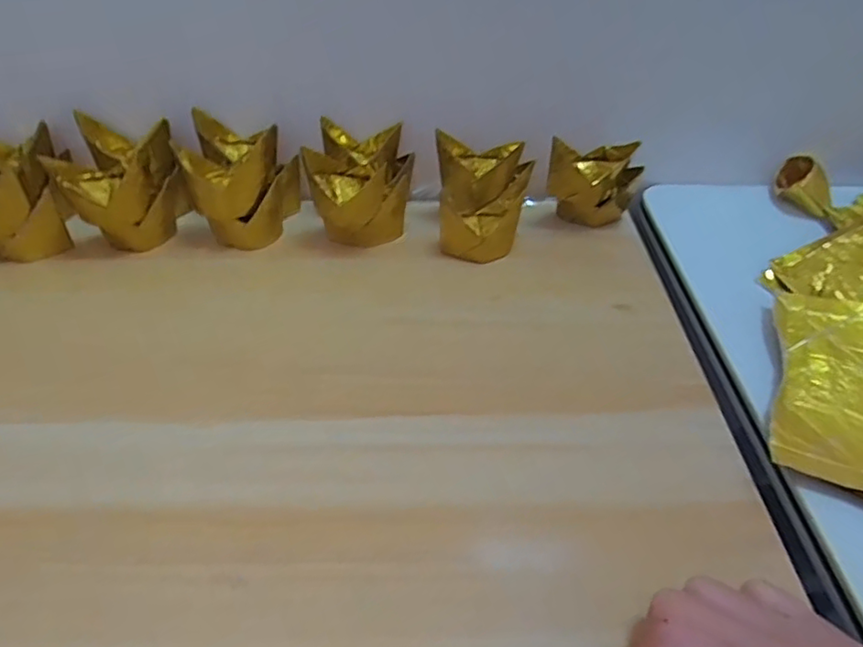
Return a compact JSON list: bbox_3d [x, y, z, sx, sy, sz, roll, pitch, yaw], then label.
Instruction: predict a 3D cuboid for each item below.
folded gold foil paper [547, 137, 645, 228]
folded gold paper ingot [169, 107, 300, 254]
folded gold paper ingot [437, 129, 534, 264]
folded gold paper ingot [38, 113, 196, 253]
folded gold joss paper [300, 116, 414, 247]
[{"bbox_3d":[0.114,-0.099,0.433,0.060,0.064,0.043,13,45,10],"label":"folded gold foil paper"},{"bbox_3d":[-0.131,-0.095,0.420,0.063,0.069,0.066,10,45,7],"label":"folded gold paper ingot"},{"bbox_3d":[0.034,-0.085,0.418,0.063,0.060,0.068,6,45,3],"label":"folded gold paper ingot"},{"bbox_3d":[-0.209,-0.093,0.418,0.073,0.067,0.071,-20,49,-21],"label":"folded gold paper ingot"},{"bbox_3d":[-0.048,-0.095,0.423,0.066,0.069,0.071,-1,45,-4],"label":"folded gold joss paper"}]

